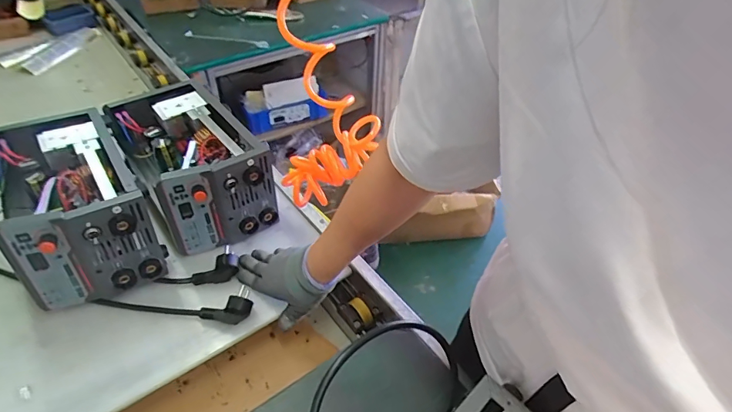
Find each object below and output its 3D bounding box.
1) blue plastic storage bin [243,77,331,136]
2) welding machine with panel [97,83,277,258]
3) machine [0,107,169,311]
[{"bbox_3d":[-0.283,-0.365,1.575,0.318,0.139,0.084,-26,50,-26],"label":"blue plastic storage bin"},{"bbox_3d":[-0.299,-0.076,0.753,0.167,0.155,0.292,-29,52,-28],"label":"welding machine with panel"},{"bbox_3d":[-0.439,-0.001,0.667,0.176,0.163,0.282,-26,51,-26],"label":"machine"}]

